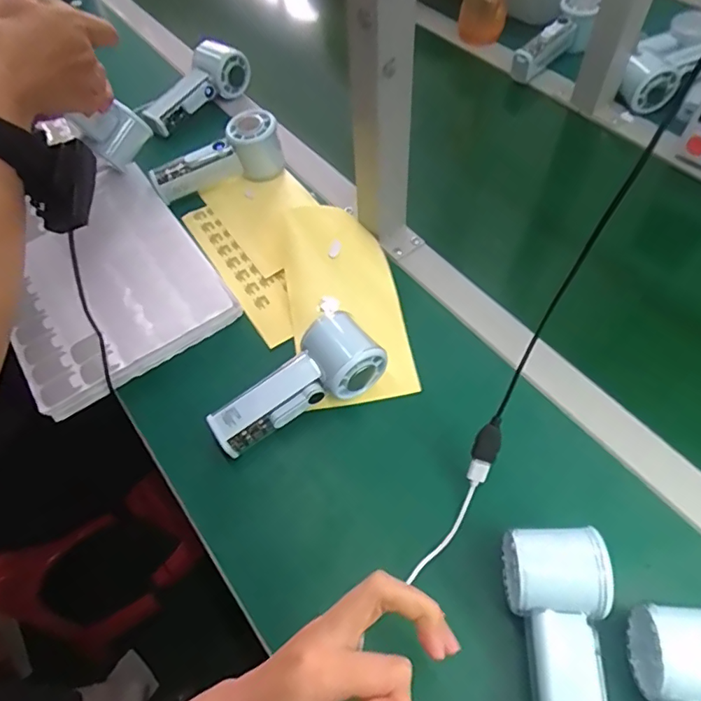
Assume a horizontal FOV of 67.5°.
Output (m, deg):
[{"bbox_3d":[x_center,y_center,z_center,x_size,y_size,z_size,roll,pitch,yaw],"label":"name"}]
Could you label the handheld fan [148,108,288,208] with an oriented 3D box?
[{"bbox_3d":[-0.151,-0.220,0.593,0.146,0.063,0.044,-19,58,-9],"label":"handheld fan"}]

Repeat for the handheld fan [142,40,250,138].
[{"bbox_3d":[-0.197,-0.336,0.672,0.156,0.060,0.045,-43,64,-9],"label":"handheld fan"}]

